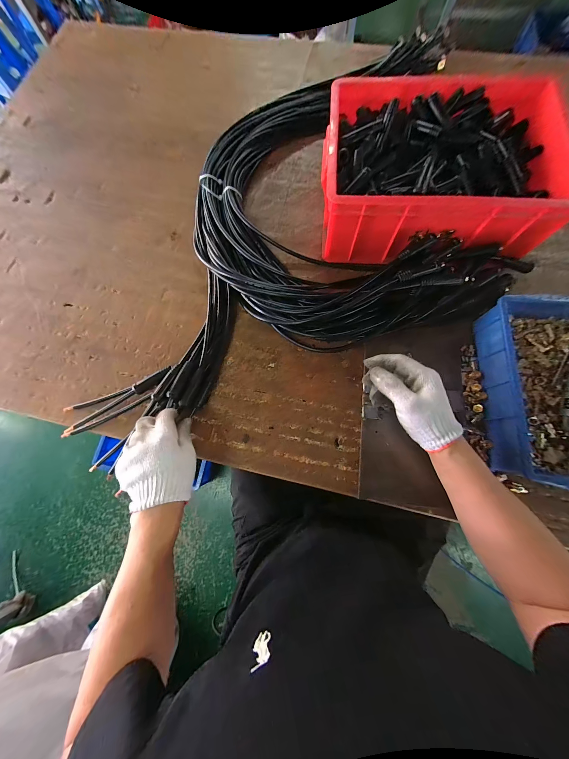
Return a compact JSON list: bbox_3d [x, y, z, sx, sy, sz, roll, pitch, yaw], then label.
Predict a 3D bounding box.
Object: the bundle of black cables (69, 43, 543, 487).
[{"bbox_3d":[-0.013,-0.326,0.509,0.957,0.092,0.667,-25,77,-5],"label":"bundle of black cables"}]

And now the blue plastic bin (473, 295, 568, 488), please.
[{"bbox_3d":[0.442,0.015,0.395,0.215,0.086,0.295,2,75,2],"label":"blue plastic bin"}]

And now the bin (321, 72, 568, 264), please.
[{"bbox_3d":[0.282,-0.396,0.491,0.404,0.153,0.289,3,76,2],"label":"bin"}]

